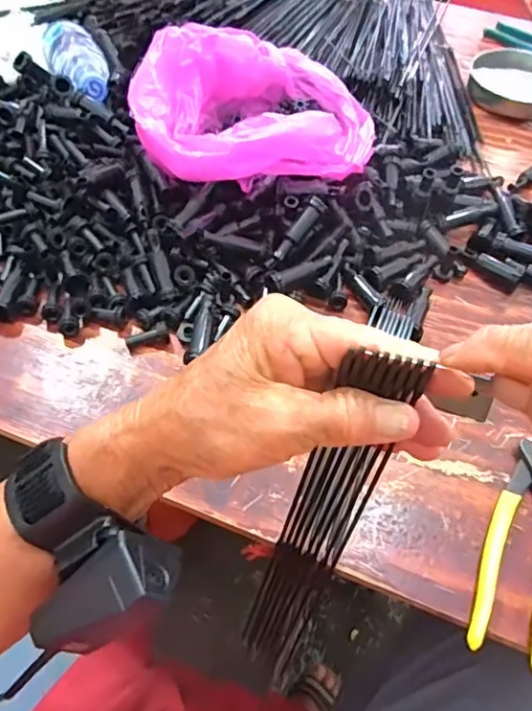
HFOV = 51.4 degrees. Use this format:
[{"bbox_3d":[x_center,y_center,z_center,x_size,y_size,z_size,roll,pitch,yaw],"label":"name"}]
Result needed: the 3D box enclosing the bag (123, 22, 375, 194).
[{"bbox_3d":[-0.013,-0.246,0.555,0.230,0.091,0.182,-11,57,-11],"label":"bag"}]

